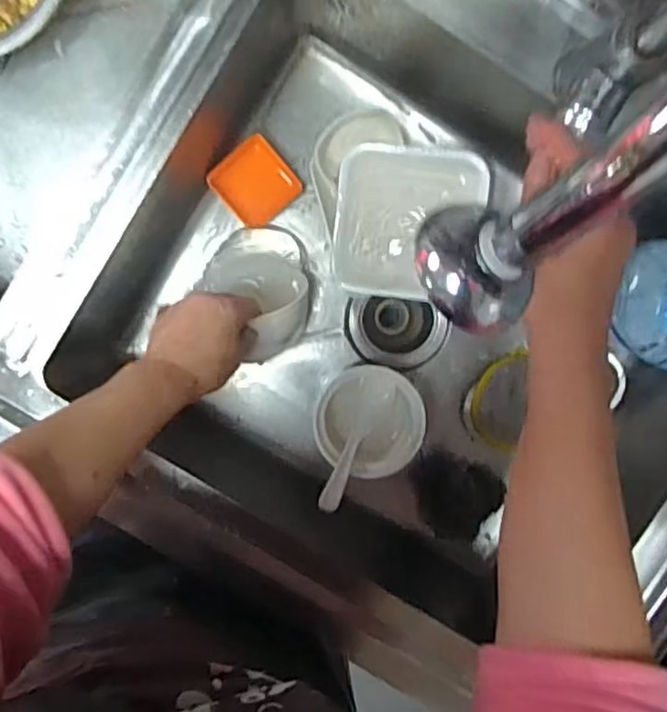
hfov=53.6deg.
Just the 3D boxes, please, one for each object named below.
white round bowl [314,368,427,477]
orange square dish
[{"bbox_3d":[0.040,0.066,0.714,0.112,0.073,0.109,0,98,-2],"label":"white round bowl"},{"bbox_3d":[-0.083,-0.185,0.704,0.075,0.015,0.078,-41,113,4],"label":"orange square dish"}]

